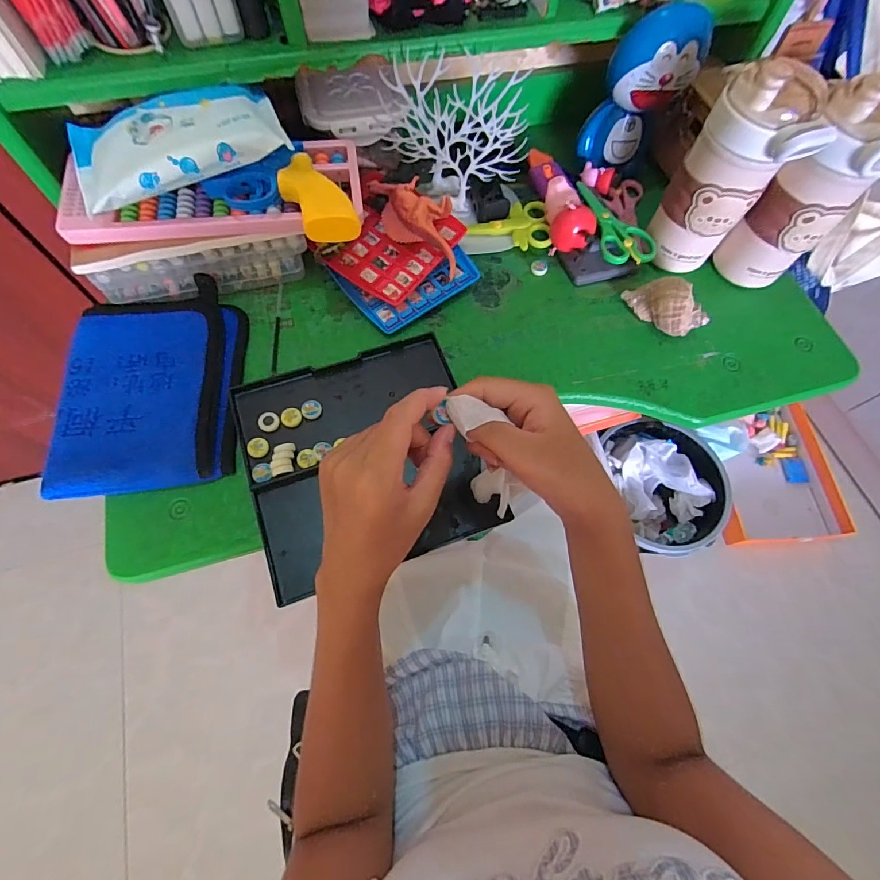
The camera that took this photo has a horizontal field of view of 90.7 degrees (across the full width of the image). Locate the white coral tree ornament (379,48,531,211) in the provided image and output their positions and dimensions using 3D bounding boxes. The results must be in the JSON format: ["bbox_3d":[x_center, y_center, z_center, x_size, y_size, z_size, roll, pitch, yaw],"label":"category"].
[{"bbox_3d":[0.012,-0.314,0.453,0.143,0.119,0.058,0,66,-4],"label":"white coral tree ornament"}]

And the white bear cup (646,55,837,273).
[{"bbox_3d":[0.273,-0.247,0.415,0.084,0.166,0.073,10,66,0],"label":"white bear cup"}]

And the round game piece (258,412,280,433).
[{"bbox_3d":[-0.154,-0.017,0.389,0.018,0.004,0.018,1,67,-2],"label":"round game piece"}]

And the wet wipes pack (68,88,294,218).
[{"bbox_3d":[-0.218,-0.252,0.359,0.165,0.026,0.102,-26,70,-13],"label":"wet wipes pack"}]

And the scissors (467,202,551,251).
[{"bbox_3d":[0.077,-0.243,0.493,0.089,0.017,0.061,-4,67,-4],"label":"scissors"}]

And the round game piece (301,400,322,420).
[{"bbox_3d":[-0.117,-0.028,0.397,0.016,0.006,0.018,36,70,12],"label":"round game piece"}]

